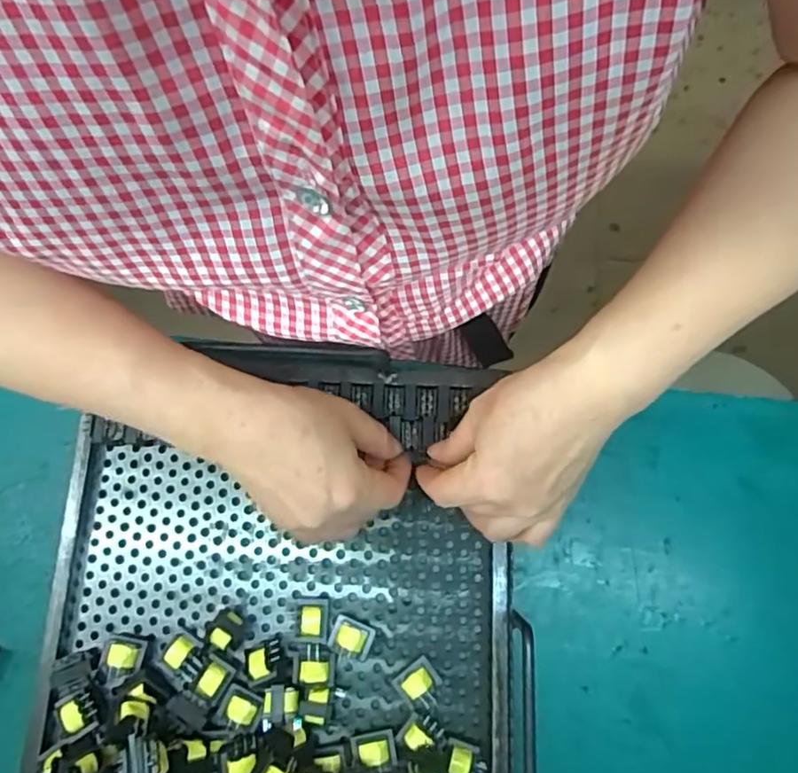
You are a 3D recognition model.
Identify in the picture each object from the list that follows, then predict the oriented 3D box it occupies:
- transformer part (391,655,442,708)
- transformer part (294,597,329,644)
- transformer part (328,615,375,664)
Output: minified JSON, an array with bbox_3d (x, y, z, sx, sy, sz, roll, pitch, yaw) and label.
[{"bbox_3d":[0.012,0.173,0.350,0.025,0.024,0.022,-40,77,-9],"label":"transformer part"},{"bbox_3d":[-0.053,0.140,0.362,0.021,0.016,0.023,-3,74,1],"label":"transformer part"},{"bbox_3d":[-0.029,0.151,0.357,0.025,0.021,0.024,20,76,7],"label":"transformer part"}]

